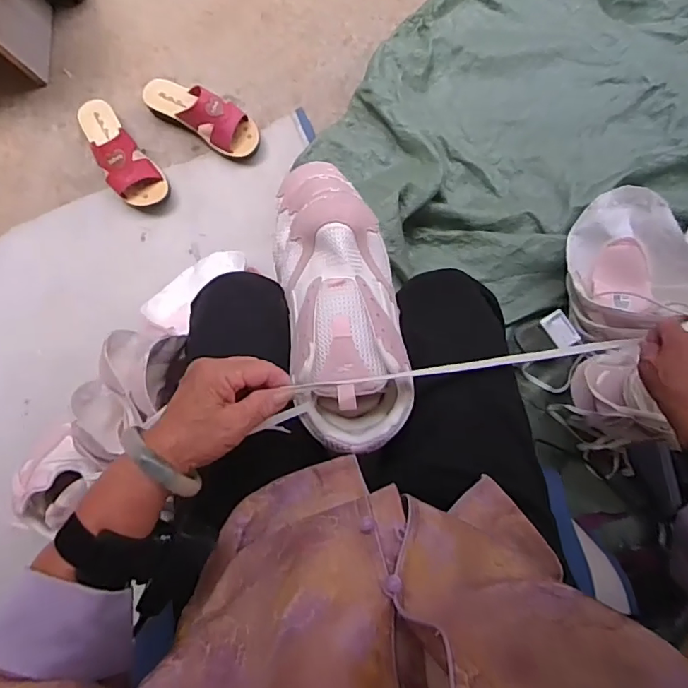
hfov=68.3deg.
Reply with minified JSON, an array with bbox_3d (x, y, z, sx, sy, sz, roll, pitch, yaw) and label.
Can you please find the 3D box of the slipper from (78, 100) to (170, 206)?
[{"bbox_3d":[-0.407,-0.344,0.907,0.085,0.074,0.220,-36,84,-6],"label":"slipper"}]

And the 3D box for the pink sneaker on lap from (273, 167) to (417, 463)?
[{"bbox_3d":[-0.003,-0.050,0.517,0.112,0.087,0.307,-10,75,-3],"label":"pink sneaker on lap"}]

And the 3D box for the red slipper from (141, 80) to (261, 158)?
[{"bbox_3d":[-0.259,-0.418,0.920,0.224,0.080,0.078,29,82,3],"label":"red slipper"}]

